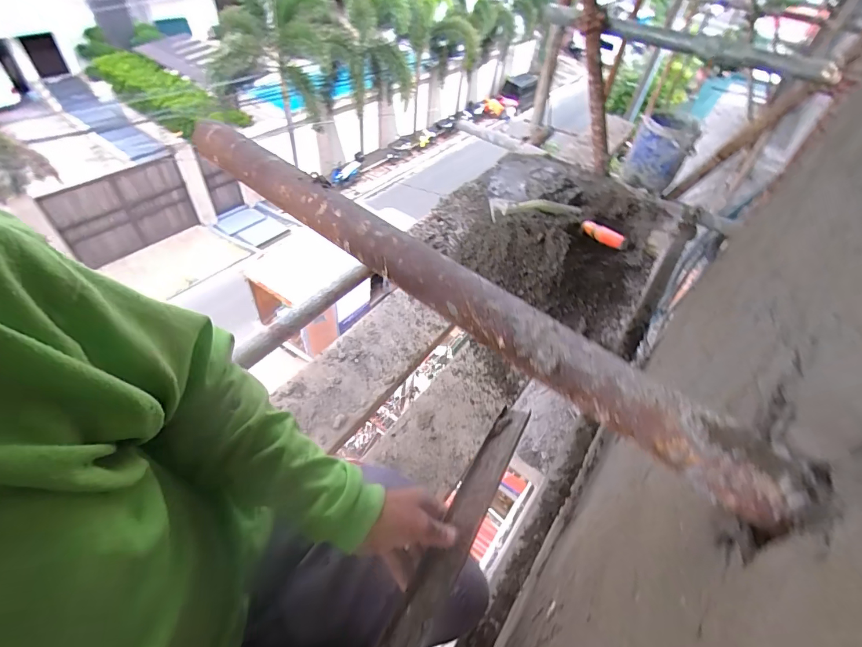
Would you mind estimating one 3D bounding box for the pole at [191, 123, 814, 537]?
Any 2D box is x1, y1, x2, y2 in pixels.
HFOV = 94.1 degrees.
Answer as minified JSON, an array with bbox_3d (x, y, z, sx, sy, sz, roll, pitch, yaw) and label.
[{"bbox_3d":[-0.016,-0.049,0.359,0.606,0.038,0.039,34,53,21],"label":"pole"}]

